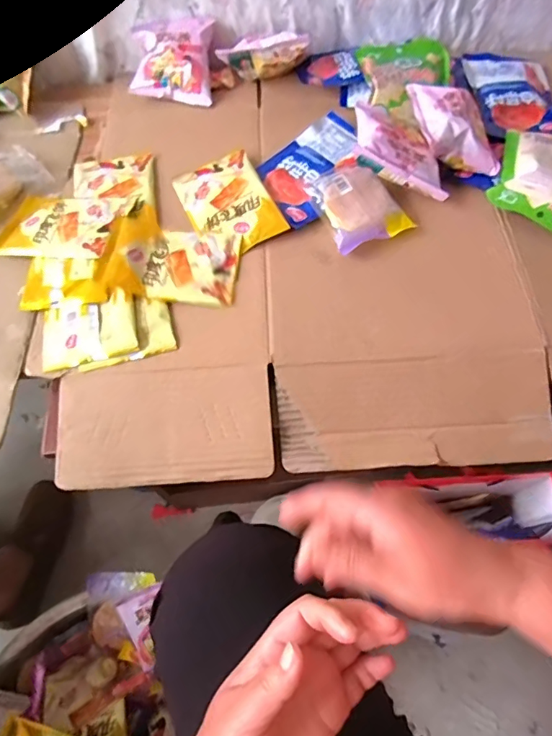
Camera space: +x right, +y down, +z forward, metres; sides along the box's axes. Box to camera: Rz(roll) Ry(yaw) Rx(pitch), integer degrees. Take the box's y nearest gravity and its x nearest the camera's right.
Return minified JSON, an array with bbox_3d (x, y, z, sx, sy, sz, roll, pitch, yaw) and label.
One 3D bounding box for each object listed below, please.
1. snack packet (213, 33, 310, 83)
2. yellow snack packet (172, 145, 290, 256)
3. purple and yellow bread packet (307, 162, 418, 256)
[{"bbox_3d":[-0.016,-0.423,0.663,0.116,0.075,0.031,-1,65,2],"label":"snack packet"},{"bbox_3d":[-0.060,-0.206,0.593,0.102,0.007,0.152,-24,66,-8],"label":"yellow snack packet"},{"bbox_3d":[0.094,-0.197,0.567,0.090,0.032,0.110,-23,66,-8],"label":"purple and yellow bread packet"}]

